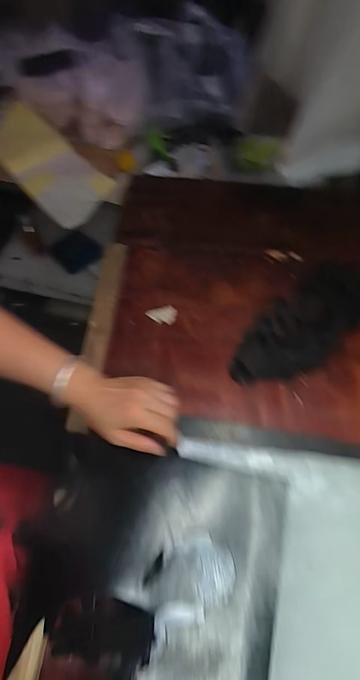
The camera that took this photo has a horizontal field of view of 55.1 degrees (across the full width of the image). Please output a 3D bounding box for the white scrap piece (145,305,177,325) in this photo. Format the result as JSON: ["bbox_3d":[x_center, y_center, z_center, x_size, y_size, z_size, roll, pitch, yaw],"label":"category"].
[{"bbox_3d":[-0.030,-0.041,0.589,0.049,0.004,0.035,-15,79,-3],"label":"white scrap piece"}]

